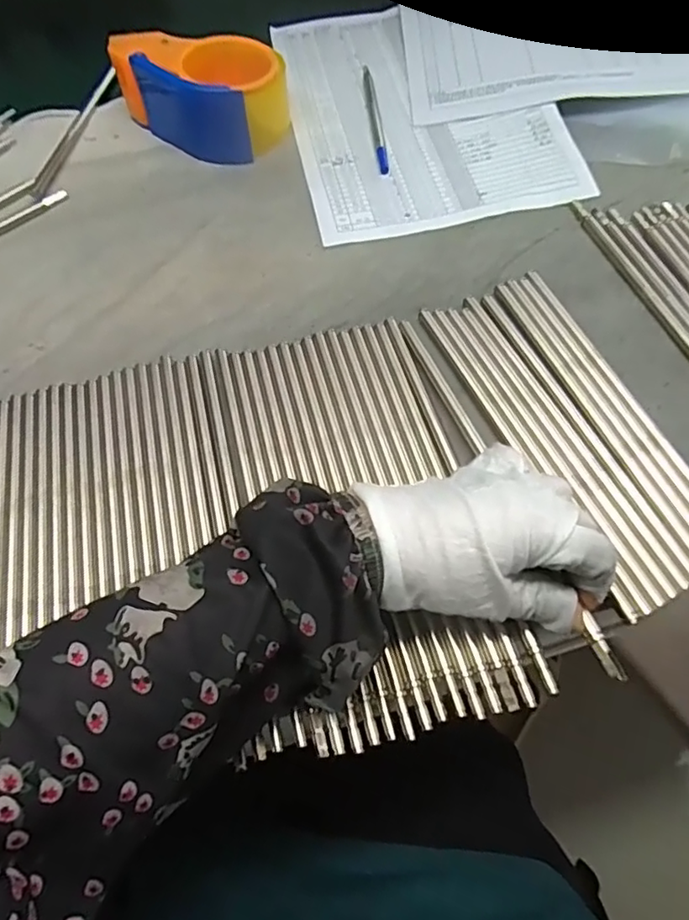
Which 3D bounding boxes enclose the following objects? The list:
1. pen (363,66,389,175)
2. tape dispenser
[{"bbox_3d":[0.025,-0.289,0.482,0.008,0.005,0.143,-6,61,1],"label":"pen"},{"bbox_3d":[-0.114,-0.305,0.473,0.133,0.058,0.085,35,69,20],"label":"tape dispenser"}]

